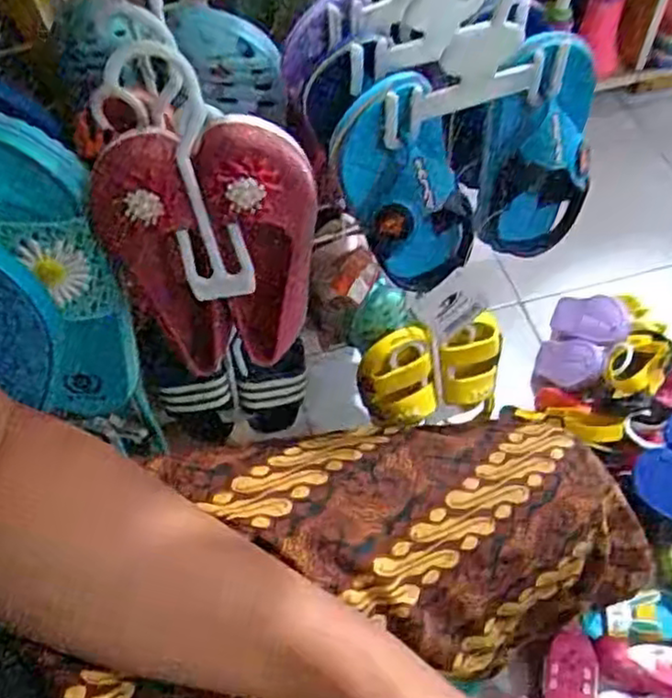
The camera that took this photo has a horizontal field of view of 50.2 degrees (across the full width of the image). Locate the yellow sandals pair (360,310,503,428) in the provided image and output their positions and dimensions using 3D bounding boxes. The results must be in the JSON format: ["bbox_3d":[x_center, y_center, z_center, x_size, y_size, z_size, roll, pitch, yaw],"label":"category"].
[{"bbox_3d":[0.092,0.015,0.708,0.135,0.102,0.050,-14,27,-6],"label":"yellow sandals pair"}]

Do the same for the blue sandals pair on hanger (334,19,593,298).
[{"bbox_3d":[0.078,-0.107,0.422,0.148,0.133,0.048,-15,56,-7],"label":"blue sandals pair on hanger"}]

